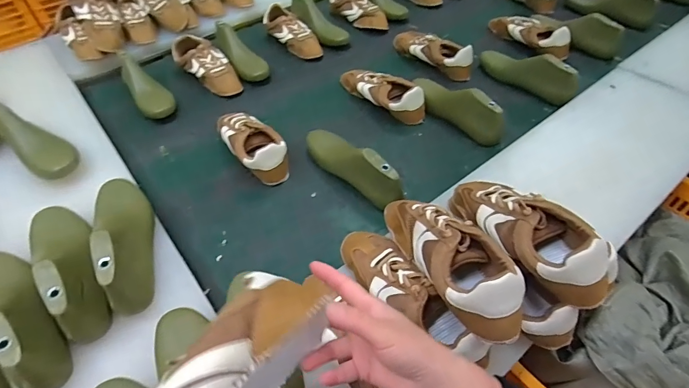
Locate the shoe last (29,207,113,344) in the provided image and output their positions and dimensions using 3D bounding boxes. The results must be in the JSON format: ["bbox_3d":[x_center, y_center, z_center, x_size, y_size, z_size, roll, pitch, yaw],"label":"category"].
[{"bbox_3d":[-0.391,0.084,0.520,0.076,0.069,0.243,-35,58,-24],"label":"shoe last"}]

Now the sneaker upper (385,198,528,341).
[{"bbox_3d":[0.123,0.067,0.468,0.083,0.075,0.232,-21,37,-15],"label":"sneaker upper"}]

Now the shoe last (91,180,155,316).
[{"bbox_3d":[-0.326,0.053,0.564,0.075,0.092,0.240,-27,55,-19],"label":"shoe last"}]

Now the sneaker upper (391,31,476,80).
[{"bbox_3d":[0.220,-0.377,0.986,0.089,0.074,0.260,-25,54,-17],"label":"sneaker upper"}]

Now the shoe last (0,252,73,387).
[{"bbox_3d":[-0.427,0.140,0.481,0.244,0.083,0.074,33,59,25],"label":"shoe last"}]

